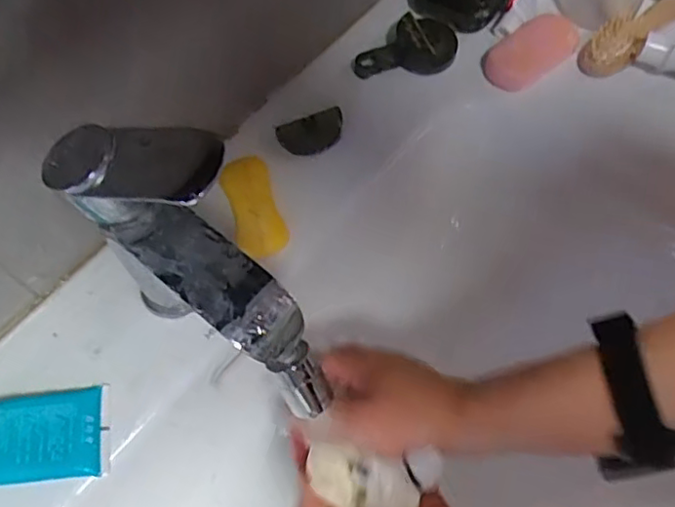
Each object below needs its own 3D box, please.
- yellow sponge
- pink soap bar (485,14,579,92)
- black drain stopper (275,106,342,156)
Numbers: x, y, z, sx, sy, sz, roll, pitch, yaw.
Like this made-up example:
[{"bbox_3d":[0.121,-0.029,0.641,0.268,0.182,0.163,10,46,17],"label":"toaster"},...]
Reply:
[{"bbox_3d":[-0.066,-0.037,0.495,0.039,0.020,0.080,-17,64,-8],"label":"yellow sponge"},{"bbox_3d":[0.177,-0.183,0.564,0.086,0.028,0.042,-28,66,-13],"label":"pink soap bar"},{"bbox_3d":[-0.022,-0.101,0.532,0.056,0.018,0.031,-14,63,-6],"label":"black drain stopper"}]

